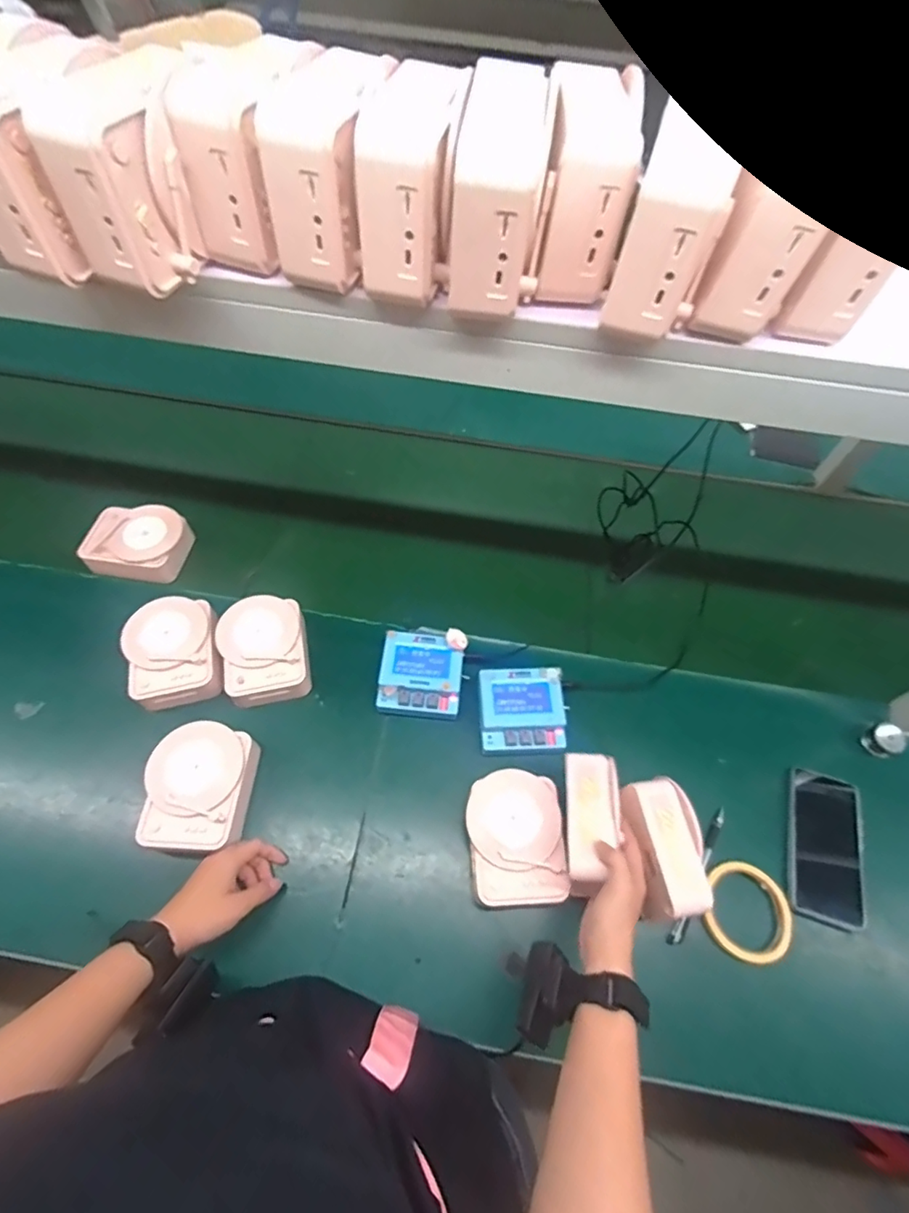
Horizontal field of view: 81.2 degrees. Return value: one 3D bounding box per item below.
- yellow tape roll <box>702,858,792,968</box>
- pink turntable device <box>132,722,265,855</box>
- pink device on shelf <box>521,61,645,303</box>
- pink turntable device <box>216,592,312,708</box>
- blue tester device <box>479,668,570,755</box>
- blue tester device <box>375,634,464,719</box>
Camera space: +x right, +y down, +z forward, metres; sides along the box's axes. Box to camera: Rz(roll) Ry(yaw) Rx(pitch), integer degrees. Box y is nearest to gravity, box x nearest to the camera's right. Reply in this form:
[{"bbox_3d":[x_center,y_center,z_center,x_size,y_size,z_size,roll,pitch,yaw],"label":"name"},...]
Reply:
[{"bbox_3d":[0.321,0.333,0.582,0.091,0.022,0.097,1,59,-2],"label":"yellow tape roll"},{"bbox_3d":[-0.286,0.206,0.605,0.110,0.059,0.132,4,58,0],"label":"pink turntable device"},{"bbox_3d":[0.083,-0.279,0.349,0.061,0.100,0.105,9,58,3],"label":"pink device on shelf"},{"bbox_3d":[-0.244,0.058,0.695,0.111,0.055,0.137,-12,60,-9],"label":"pink turntable device"},{"bbox_3d":[0.085,0.129,0.659,0.106,0.027,0.100,-1,58,-3],"label":"blue tester device"},{"bbox_3d":[-0.042,0.091,0.685,0.099,0.045,0.099,7,59,2],"label":"blue tester device"}]

